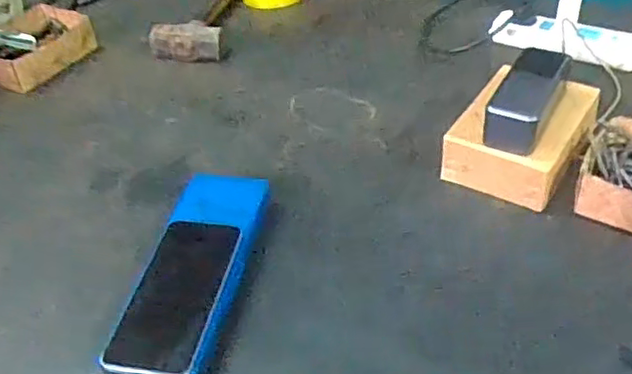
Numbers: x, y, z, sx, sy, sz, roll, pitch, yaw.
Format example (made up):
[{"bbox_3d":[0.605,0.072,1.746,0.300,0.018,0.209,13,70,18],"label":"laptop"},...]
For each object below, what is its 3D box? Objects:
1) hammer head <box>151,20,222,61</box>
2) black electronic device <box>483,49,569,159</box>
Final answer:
[{"bbox_3d":[-0.196,-0.217,0.948,0.114,0.042,0.041,11,43,19],"label":"hammer head"},{"bbox_3d":[0.224,-0.091,0.668,0.055,0.055,0.134,20,46,27],"label":"black electronic device"}]

